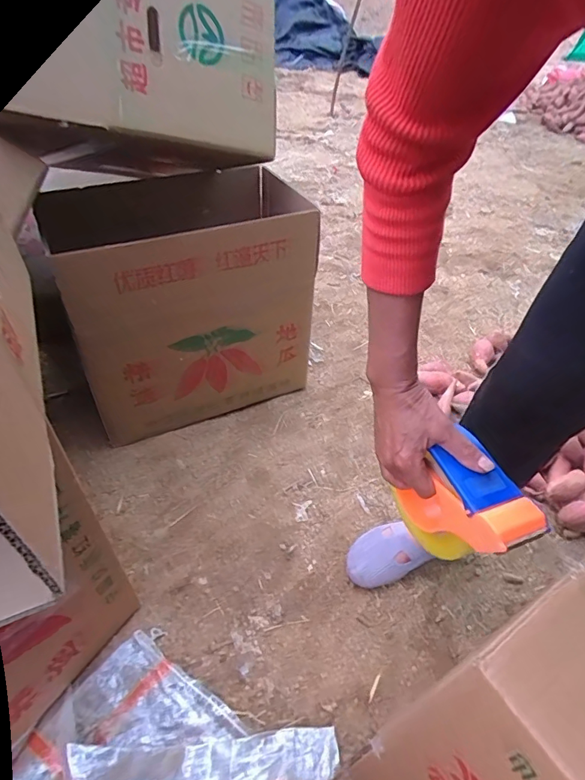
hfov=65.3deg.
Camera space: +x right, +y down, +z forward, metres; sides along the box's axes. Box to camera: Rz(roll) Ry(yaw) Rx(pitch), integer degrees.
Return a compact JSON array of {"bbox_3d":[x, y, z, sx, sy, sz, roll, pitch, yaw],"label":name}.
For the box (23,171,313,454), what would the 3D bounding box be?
[{"bbox_3d":[-0.243,-0.211,1.062,0.501,0.467,0.391,-18,50,-20],"label":"box"}]

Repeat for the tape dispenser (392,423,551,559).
[{"bbox_3d":[0.173,0.129,0.472,0.060,0.121,0.126,-23,49,-23],"label":"tape dispenser"}]

